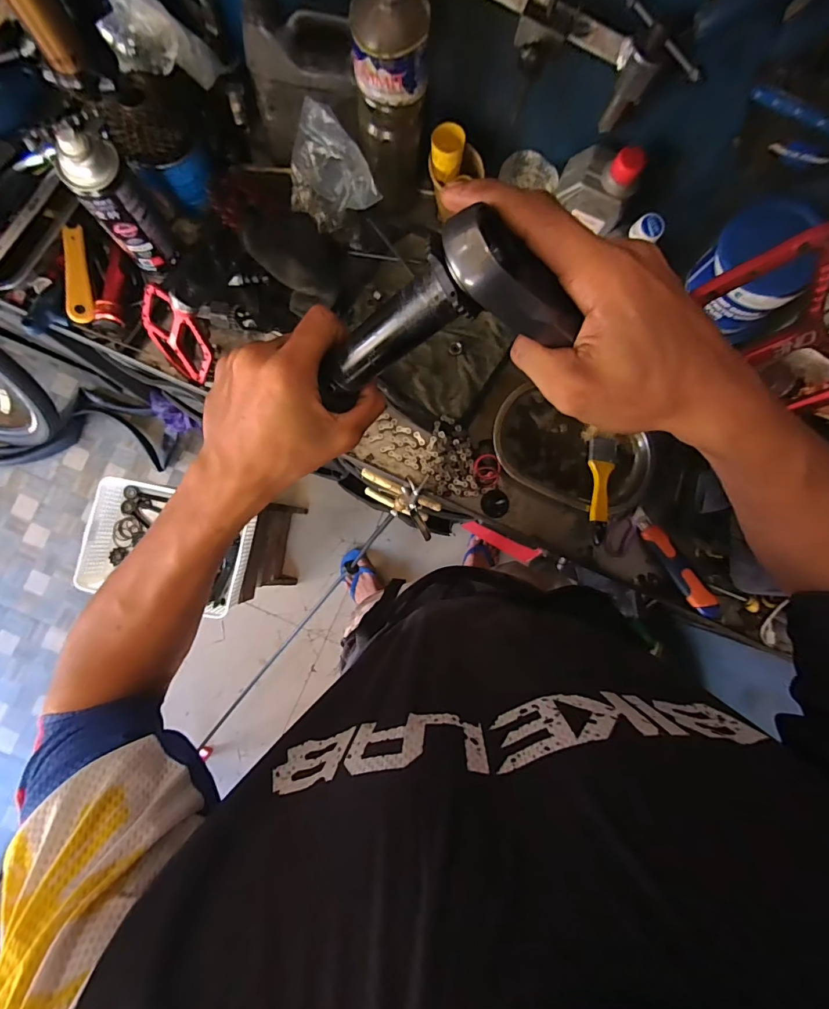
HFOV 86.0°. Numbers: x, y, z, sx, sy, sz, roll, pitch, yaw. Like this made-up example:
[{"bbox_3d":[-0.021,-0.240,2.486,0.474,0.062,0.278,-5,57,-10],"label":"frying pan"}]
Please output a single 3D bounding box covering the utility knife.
[{"bbox_3d":[0.358,0.085,0.601,0.027,0.034,0.177,-35,89,-4],"label":"utility knife"}]

